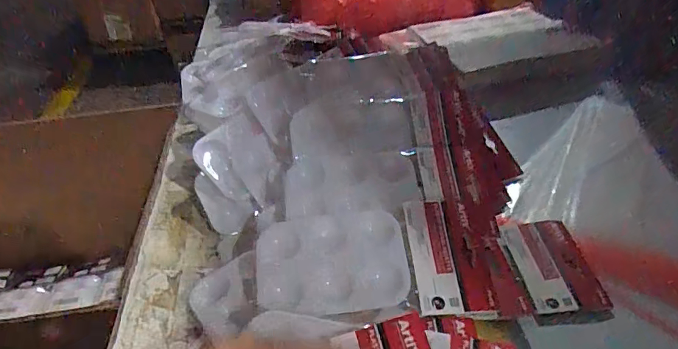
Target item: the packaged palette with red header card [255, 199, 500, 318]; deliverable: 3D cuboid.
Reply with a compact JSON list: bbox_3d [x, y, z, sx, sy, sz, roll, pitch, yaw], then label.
[{"bbox_3d":[0.029,0.074,0.390,0.192,0.019,0.099,-6,59,-2],"label":"packaged palette with red header card"}]

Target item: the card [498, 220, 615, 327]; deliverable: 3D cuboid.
[{"bbox_3d":[0.190,0.083,0.412,0.071,0.005,0.105,-1,45,-9],"label":"card"}]

